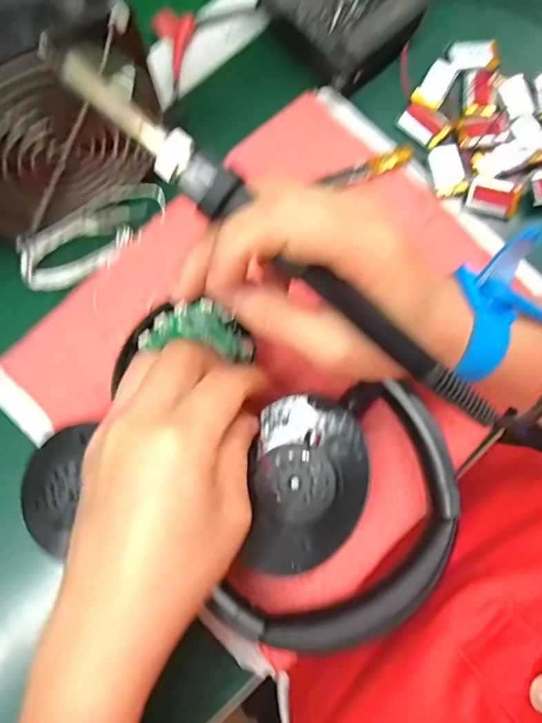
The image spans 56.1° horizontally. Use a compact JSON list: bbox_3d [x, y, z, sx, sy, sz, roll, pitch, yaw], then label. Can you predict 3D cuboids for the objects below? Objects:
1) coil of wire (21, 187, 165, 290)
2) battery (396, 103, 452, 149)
[{"bbox_3d":[-0.109,-0.078,0.313,0.095,0.017,0.041,-32,79,-6],"label":"coil of wire"},{"bbox_3d":[0.101,-0.156,0.332,0.031,0.005,0.020,41,82,9],"label":"battery"}]

